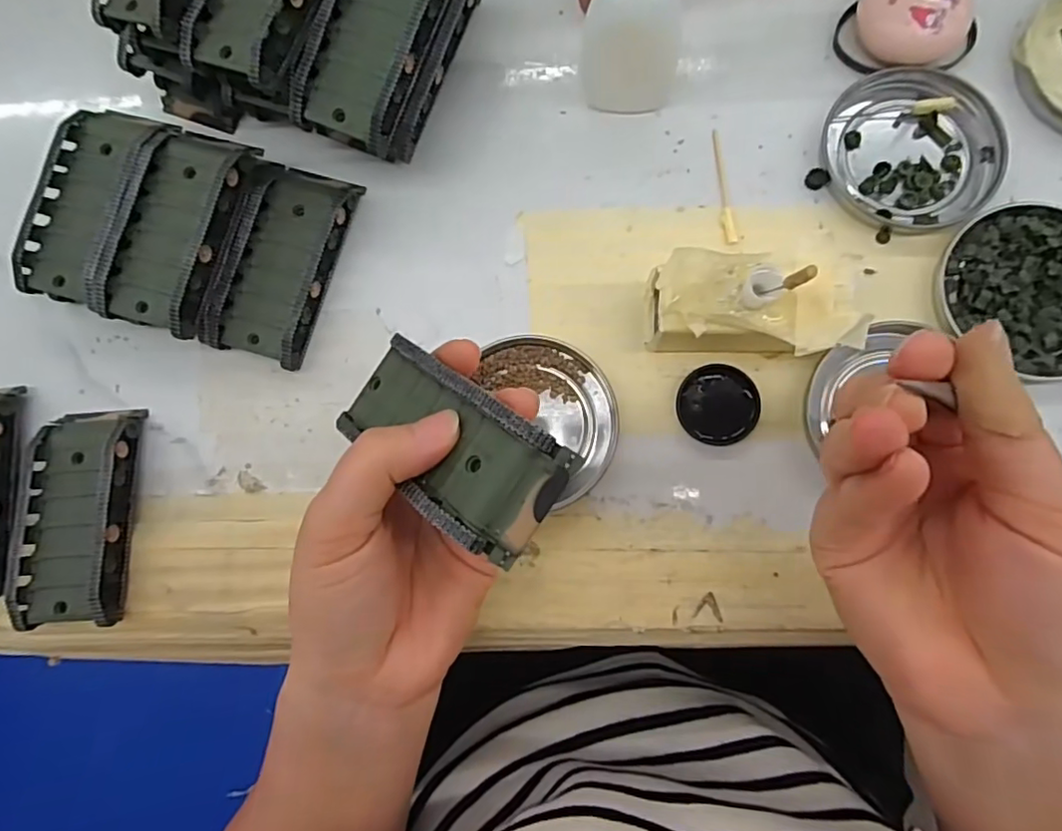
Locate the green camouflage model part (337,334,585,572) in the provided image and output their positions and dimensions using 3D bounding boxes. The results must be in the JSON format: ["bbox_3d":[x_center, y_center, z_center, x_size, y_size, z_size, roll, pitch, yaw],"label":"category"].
[{"bbox_3d":[-0.031,0.007,0.210,0.096,0.021,0.042,35,85,38],"label":"green camouflage model part"}]

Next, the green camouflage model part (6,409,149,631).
[{"bbox_3d":[-0.207,0.045,0.275,0.044,0.026,0.095,-4,82,4],"label":"green camouflage model part"}]

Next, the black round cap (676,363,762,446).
[{"bbox_3d":[0.084,-0.005,0.270,0.034,0.008,0.036,-1,82,4],"label":"black round cap"}]

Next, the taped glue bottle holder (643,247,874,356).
[{"bbox_3d":[0.092,-0.045,0.257,0.087,0.043,0.042,-1,81,4],"label":"taped glue bottle holder"}]

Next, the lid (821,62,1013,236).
[{"bbox_3d":[0.179,-0.126,0.281,0.076,0.008,0.080,-1,82,4],"label":"lid"}]

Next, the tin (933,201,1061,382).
[{"bbox_3d":[0.220,-0.055,0.259,0.067,0.022,0.080,-35,81,-1],"label":"tin"}]

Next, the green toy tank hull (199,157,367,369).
[{"bbox_3d":[-0.120,-0.076,0.290,0.048,0.021,0.096,14,83,6],"label":"green toy tank hull"}]

